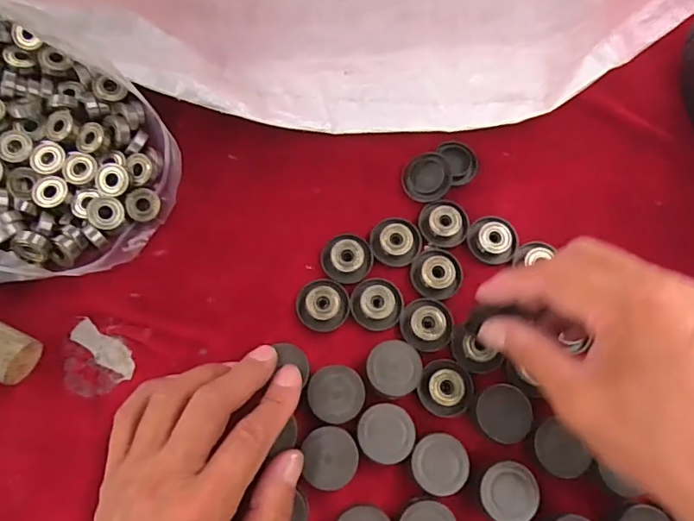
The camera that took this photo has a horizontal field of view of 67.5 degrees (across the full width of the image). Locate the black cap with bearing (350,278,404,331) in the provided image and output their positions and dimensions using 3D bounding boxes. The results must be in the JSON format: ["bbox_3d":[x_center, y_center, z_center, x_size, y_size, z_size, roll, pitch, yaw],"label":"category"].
[{"bbox_3d":[0.019,0.027,0.325,0.032,0.009,0.031,1,73,-2],"label":"black cap with bearing"}]

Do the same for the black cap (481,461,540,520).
[{"bbox_3d":[0.090,0.130,0.289,0.031,0.009,0.032,1,73,-2],"label":"black cap"}]

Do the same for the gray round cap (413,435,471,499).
[{"bbox_3d":[0.053,0.116,0.295,0.033,0.010,0.031,1,73,-2],"label":"gray round cap"}]

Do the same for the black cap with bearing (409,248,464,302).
[{"bbox_3d":[0.058,0.007,0.333,0.033,0.005,0.034,1,73,-2],"label":"black cap with bearing"}]

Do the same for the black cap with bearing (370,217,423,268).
[{"bbox_3d":[0.032,-0.013,0.339,0.031,0.007,0.033,1,73,-2],"label":"black cap with bearing"}]

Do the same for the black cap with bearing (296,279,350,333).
[{"bbox_3d":[-0.015,0.027,0.325,0.032,0.009,0.032,1,73,-2],"label":"black cap with bearing"}]

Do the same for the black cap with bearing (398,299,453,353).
[{"bbox_3d":[0.050,0.040,0.325,0.032,0.012,0.032,1,73,-2],"label":"black cap with bearing"}]

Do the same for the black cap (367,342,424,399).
[{"bbox_3d":[0.028,0.065,0.310,0.032,0.013,0.032,1,73,-2],"label":"black cap"}]

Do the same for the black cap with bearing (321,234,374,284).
[{"bbox_3d":[0.000,-0.002,0.333,0.032,0.009,0.030,1,73,-2],"label":"black cap with bearing"}]

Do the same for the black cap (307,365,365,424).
[{"bbox_3d":[-0.006,0.079,0.306,0.031,0.019,0.031,1,73,-2],"label":"black cap"}]

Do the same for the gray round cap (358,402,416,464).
[{"bbox_3d":[0.022,0.100,0.300,0.031,0.016,0.031,1,73,-2],"label":"gray round cap"}]

